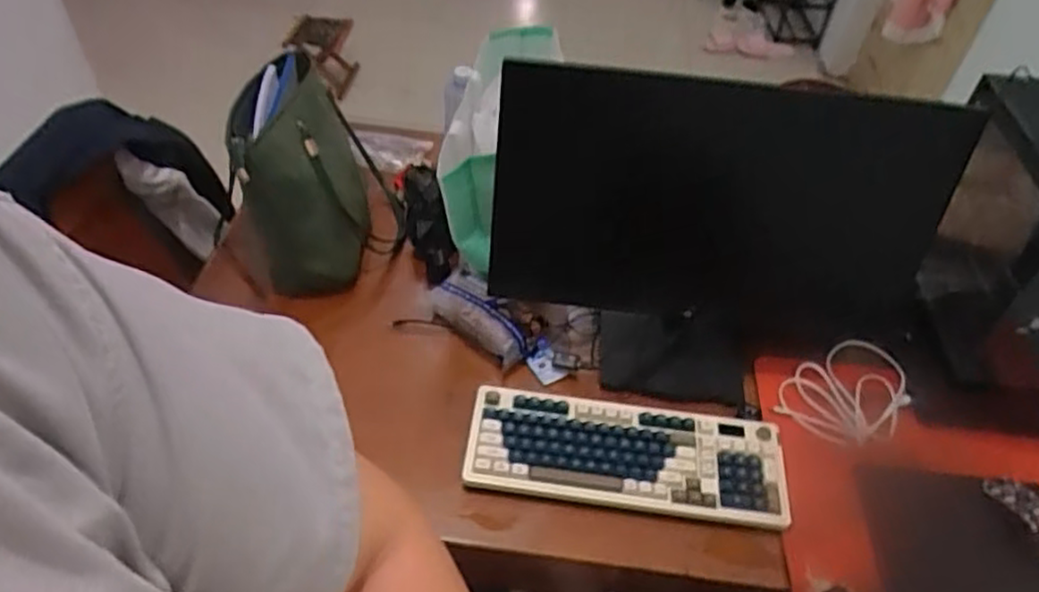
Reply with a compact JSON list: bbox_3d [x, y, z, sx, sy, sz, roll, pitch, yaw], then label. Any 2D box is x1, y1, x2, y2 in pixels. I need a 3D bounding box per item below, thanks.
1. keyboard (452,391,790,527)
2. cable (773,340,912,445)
[{"bbox_3d":[0.142,0.212,0.950,0.416,0.035,0.148,7,46,2],"label":"keyboard"},{"bbox_3d":[0.493,0.156,1.080,0.158,0.103,0.194,34,53,25],"label":"cable"}]

